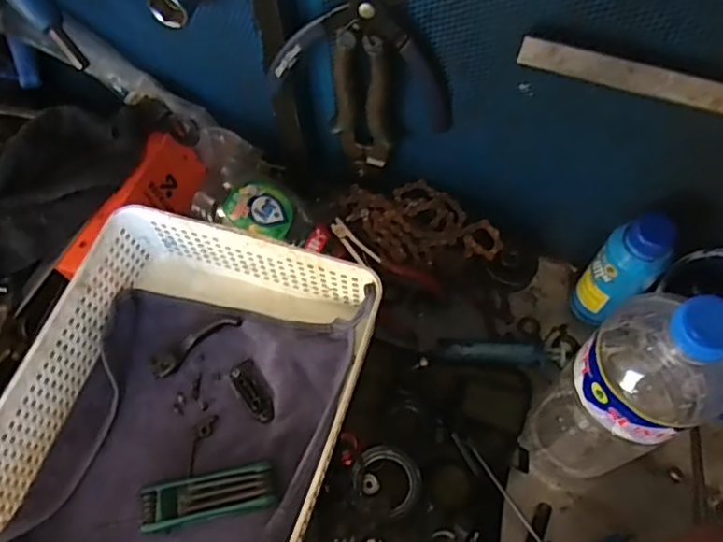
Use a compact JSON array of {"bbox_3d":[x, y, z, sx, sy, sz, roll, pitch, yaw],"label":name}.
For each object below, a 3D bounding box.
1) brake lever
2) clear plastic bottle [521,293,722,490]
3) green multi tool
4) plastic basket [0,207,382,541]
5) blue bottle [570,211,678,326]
[{"bbox_3d":[-0.149,0.065,0.544,0.087,0.012,0.021,-34,66,-14],"label":"brake lever"},{"bbox_3d":[0.169,0.087,0.406,0.064,0.259,0.067,-1,63,2],"label":"clear plastic bottle"},{"bbox_3d":[-0.121,0.180,0.483,0.103,0.017,0.033,-12,63,-4],"label":"green multi tool"},{"bbox_3d":[-0.147,0.132,0.486,0.254,0.098,0.328,13,64,9],"label":"plastic basket"},{"bbox_3d":[0.214,0.001,0.501,0.046,0.130,0.038,40,71,20],"label":"blue bottle"}]

